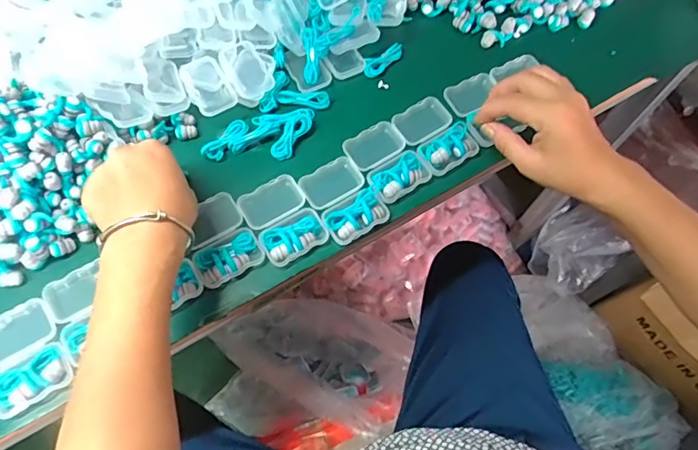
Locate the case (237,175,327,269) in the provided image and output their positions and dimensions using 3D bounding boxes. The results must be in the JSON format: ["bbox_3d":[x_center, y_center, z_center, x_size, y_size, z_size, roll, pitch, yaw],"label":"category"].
[{"bbox_3d":[-0.058,-0.007,0.423,0.055,0.010,0.075,-29,70,-14],"label":"case"}]

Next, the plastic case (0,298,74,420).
[{"bbox_3d":[-0.248,0.098,0.369,0.055,0.010,0.078,-30,70,-15],"label":"plastic case"}]

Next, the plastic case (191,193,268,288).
[{"bbox_3d":[-0.112,0.010,0.416,0.054,0.011,0.078,-27,69,-14],"label":"plastic case"}]

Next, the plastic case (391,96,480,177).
[{"bbox_3d":[0.083,-0.090,0.467,0.058,0.017,0.077,-31,70,-15],"label":"plastic case"}]

